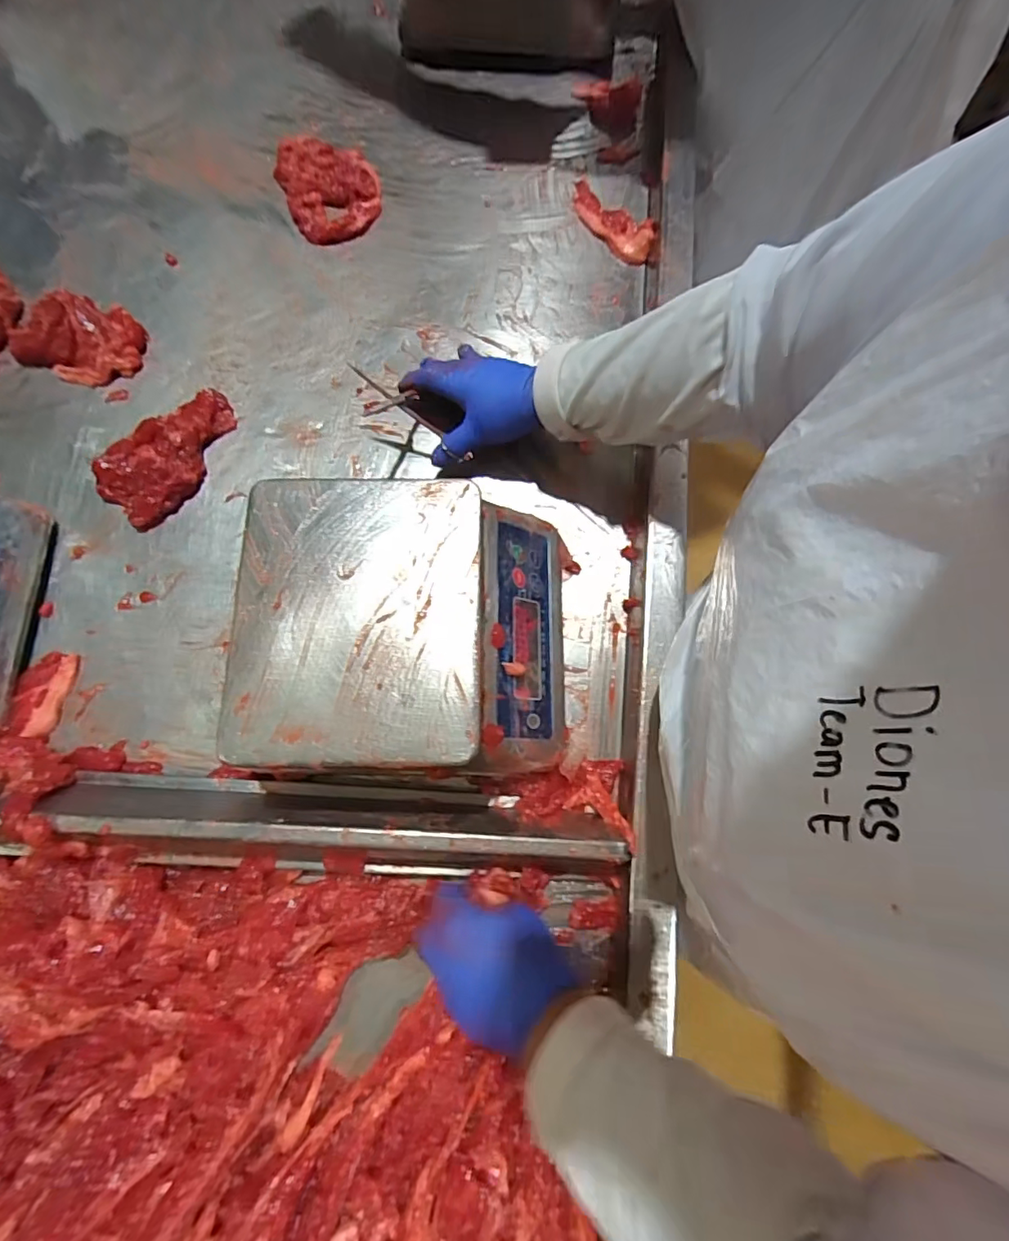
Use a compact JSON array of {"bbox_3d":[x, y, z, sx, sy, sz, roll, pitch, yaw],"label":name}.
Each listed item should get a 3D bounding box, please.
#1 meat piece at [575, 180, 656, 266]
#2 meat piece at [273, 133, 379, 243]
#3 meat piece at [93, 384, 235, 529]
[{"bbox_3d":[0.122,-0.468,0.624,0.040,0.023,0.126,-39,81,-10],"label":"meat piece"},{"bbox_3d":[-0.205,-0.512,0.636,0.110,0.038,0.132,-21,78,-7],"label":"meat piece"},{"bbox_3d":[-0.342,-0.173,0.551,0.081,0.025,0.154,39,78,7],"label":"meat piece"}]

